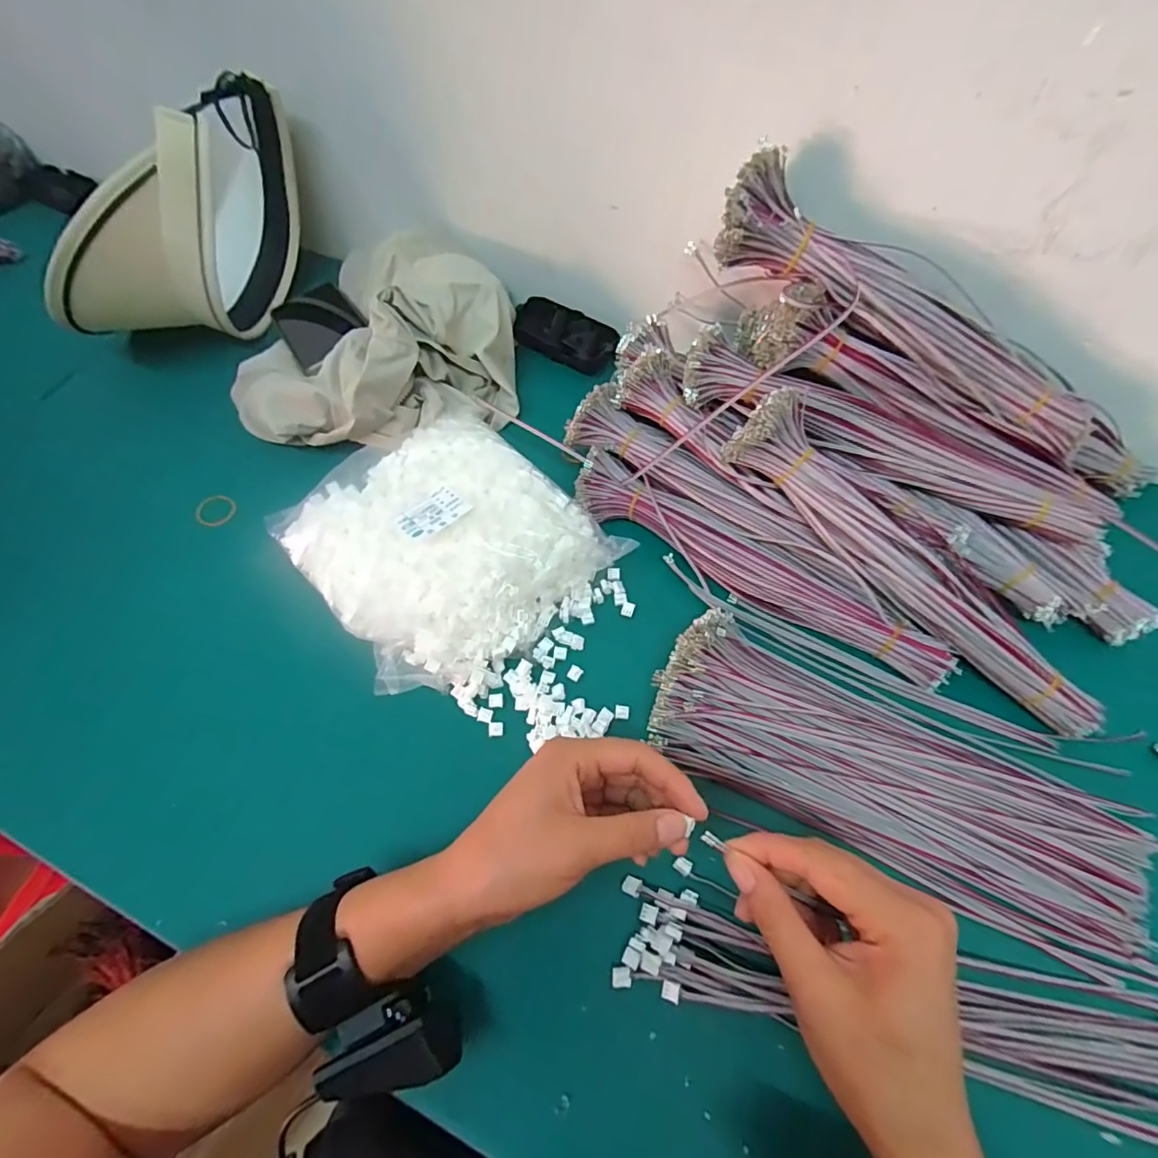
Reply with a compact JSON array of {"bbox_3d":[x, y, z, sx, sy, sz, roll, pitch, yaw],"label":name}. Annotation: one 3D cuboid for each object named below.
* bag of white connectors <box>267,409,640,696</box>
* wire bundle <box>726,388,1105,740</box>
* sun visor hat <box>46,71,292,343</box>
[{"bbox_3d":[-0.102,-0.030,0.422,0.185,0.054,0.201,-40,68,-17],"label":"bag of white connectors"},{"bbox_3d":[0.222,-0.009,0.373,0.294,0.043,0.050,45,73,4],"label":"wire bundle"},{"bbox_3d":[-0.361,-0.316,0.517,0.138,0.183,0.224,9,63,7],"label":"sun visor hat"}]

